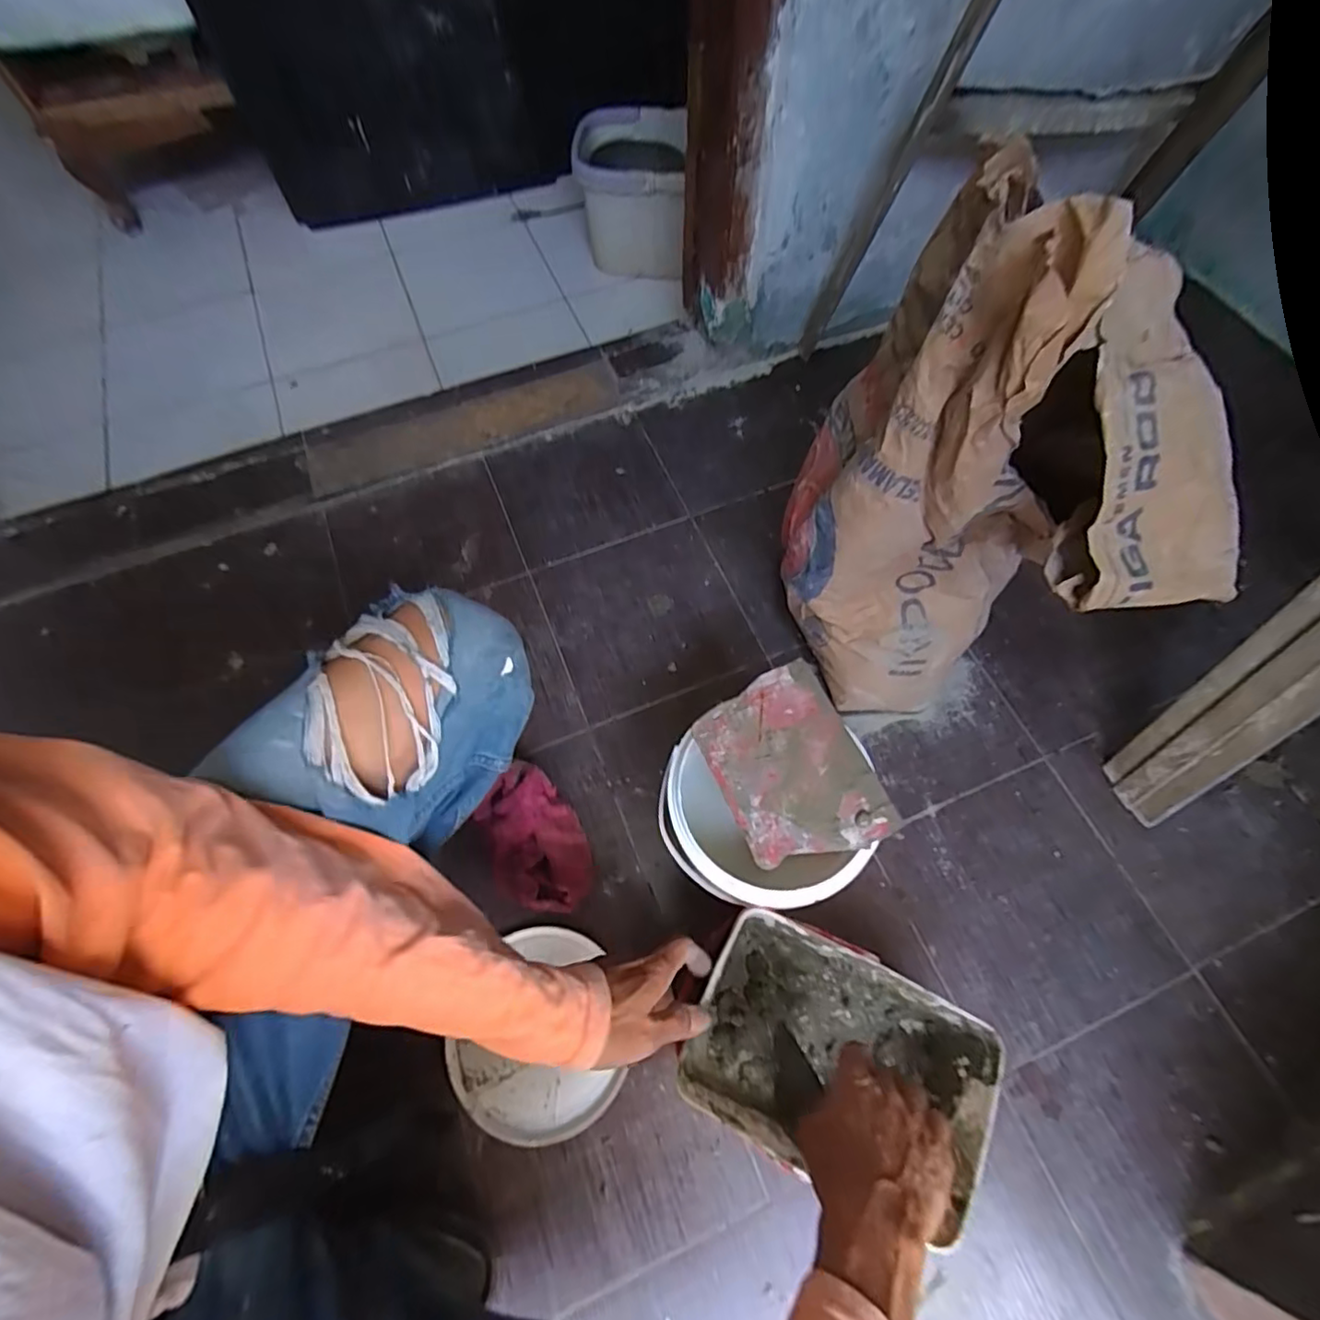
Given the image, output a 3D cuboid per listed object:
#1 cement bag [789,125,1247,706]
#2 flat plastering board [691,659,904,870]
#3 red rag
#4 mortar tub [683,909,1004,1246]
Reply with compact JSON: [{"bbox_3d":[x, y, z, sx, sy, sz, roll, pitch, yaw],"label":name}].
[{"bbox_3d":[0.276,-0.113,0.537,0.291,0.480,0.223,13,65,7],"label":"cement bag"},{"bbox_3d":[0.115,0.095,0.541,0.128,0.009,0.166,-22,66,-9],"label":"flat plastering board"},{"bbox_3d":[-0.137,0.198,0.664,0.097,0.080,0.152,-21,66,-9],"label":"red rag"},{"bbox_3d":[0.148,0.358,0.559,0.245,0.129,0.175,29,71,12],"label":"mortar tub"}]

